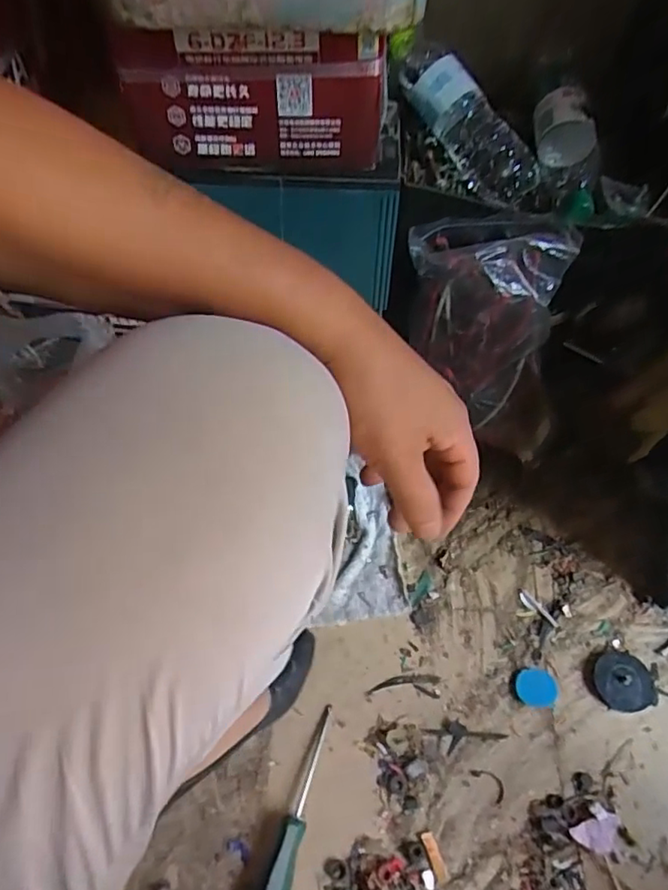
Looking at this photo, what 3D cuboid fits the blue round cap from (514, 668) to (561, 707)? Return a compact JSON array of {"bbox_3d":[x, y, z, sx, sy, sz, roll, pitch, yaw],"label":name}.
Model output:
[{"bbox_3d":[0.204,0.244,0.592,0.042,0.008,0.037,-7,56,-5],"label":"blue round cap"}]

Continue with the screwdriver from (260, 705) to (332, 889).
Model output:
[{"bbox_3d":[-0.036,0.325,0.517,0.025,0.031,0.187,12,56,8],"label":"screwdriver"}]

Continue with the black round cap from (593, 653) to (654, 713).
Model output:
[{"bbox_3d":[0.292,0.238,0.592,0.057,0.015,0.056,0,55,0],"label":"black round cap"}]

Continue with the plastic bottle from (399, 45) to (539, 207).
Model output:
[{"bbox_3d":[0.147,-0.376,0.681,0.064,0.070,0.220,-33,84,-21],"label":"plastic bottle"}]

